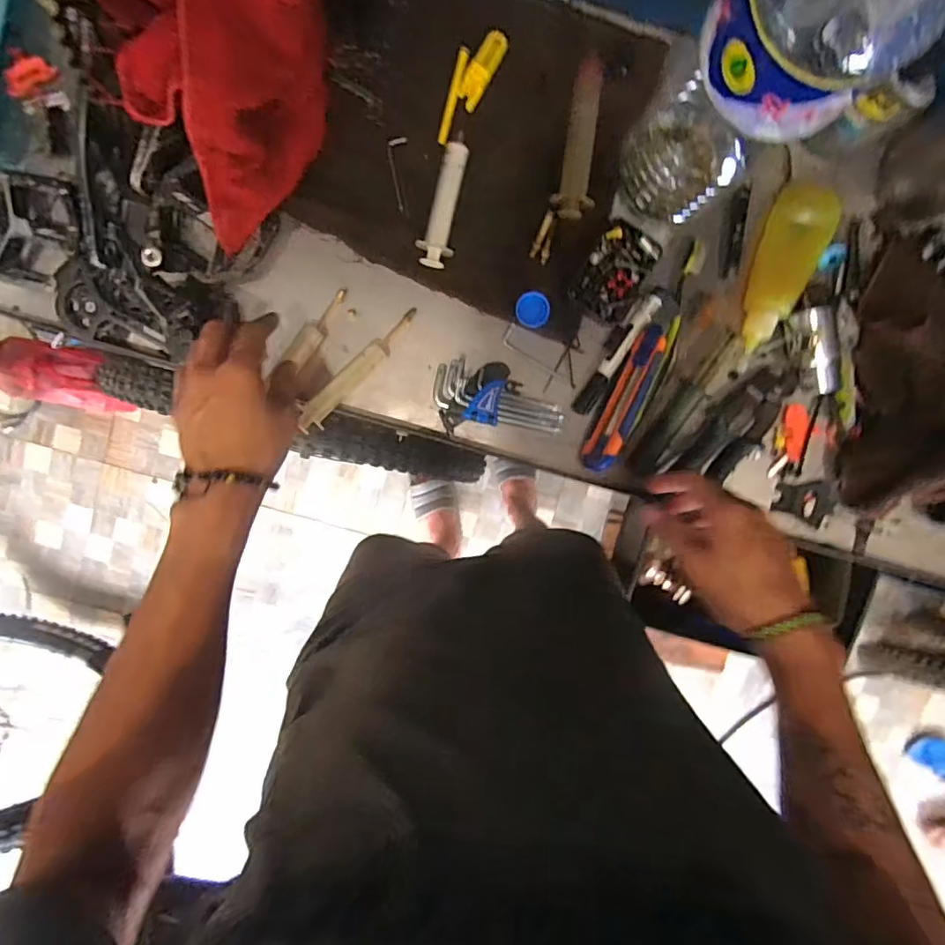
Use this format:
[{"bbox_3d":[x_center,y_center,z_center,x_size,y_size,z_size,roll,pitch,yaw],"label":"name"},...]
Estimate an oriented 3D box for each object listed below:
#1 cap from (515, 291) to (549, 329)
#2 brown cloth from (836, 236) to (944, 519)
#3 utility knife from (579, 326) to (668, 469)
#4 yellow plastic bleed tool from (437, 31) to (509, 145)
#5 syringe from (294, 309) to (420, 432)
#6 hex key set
[{"bbox_3d":[0.058,-0.157,0.504,0.031,0.009,0.032,0,97,-1],"label":"cap"},{"bbox_3d":[0.466,-0.077,0.484,0.194,0.051,0.246,4,107,24],"label":"brown cloth"},{"bbox_3d":[0.149,-0.070,0.509,0.031,0.019,0.144,23,96,-4],"label":"utility knife"},{"bbox_3d":[-0.006,-0.355,0.477,0.034,0.004,0.104,31,97,-6],"label":"yellow plastic bleed tool"},{"bbox_3d":[-0.110,-0.099,0.503,0.023,0.015,0.154,43,80,-7],"label":"syringe"},{"bbox_3d":[0.025,-0.075,0.511,0.122,0.020,0.070,-2,97,-1],"label":"hex key set"}]

